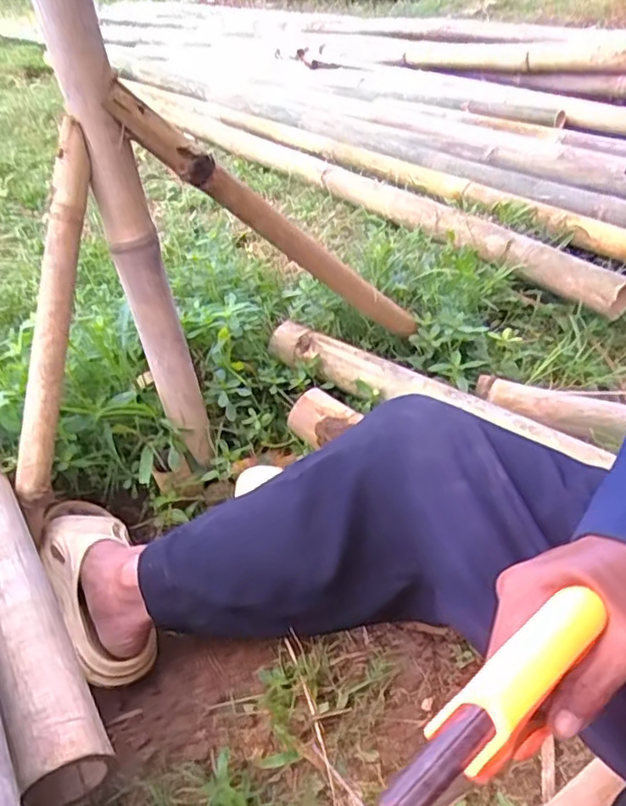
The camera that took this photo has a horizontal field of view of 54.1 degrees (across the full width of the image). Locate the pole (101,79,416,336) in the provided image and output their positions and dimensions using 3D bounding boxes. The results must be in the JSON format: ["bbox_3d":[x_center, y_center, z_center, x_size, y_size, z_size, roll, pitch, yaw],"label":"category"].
[{"bbox_3d":[-0.025,-0.219,0.819,0.045,0.564,0.040,-56,46,7],"label":"pole"}]

